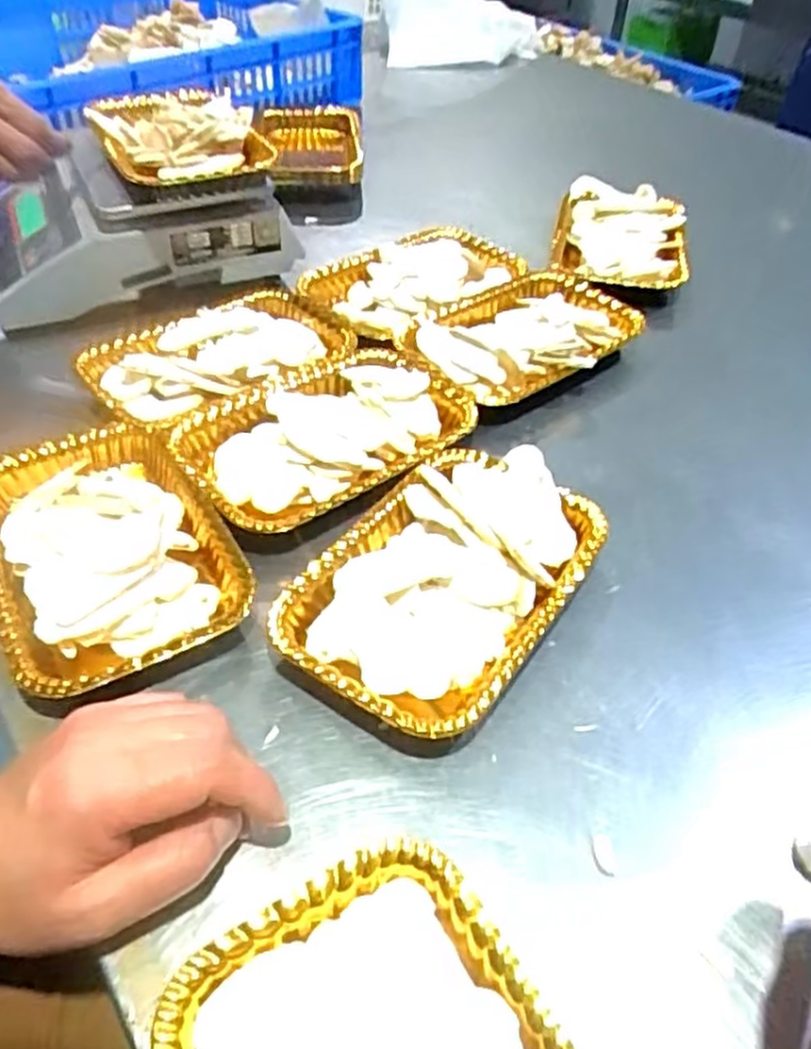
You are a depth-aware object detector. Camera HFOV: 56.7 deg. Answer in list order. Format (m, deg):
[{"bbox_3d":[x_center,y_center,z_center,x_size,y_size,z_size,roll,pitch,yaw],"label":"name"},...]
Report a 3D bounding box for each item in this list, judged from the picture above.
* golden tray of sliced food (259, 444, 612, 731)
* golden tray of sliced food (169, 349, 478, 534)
[{"bbox_3d":[0.023,0.026,0.409,0.119,0.028,0.188,28,52,22],"label":"golden tray of sliced food"},{"bbox_3d":[-0.050,-0.058,0.501,0.196,0.033,0.124,-34,57,-28],"label":"golden tray of sliced food"}]

